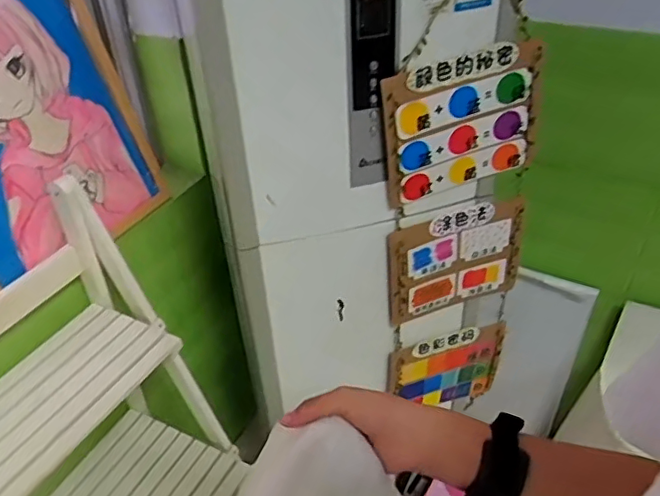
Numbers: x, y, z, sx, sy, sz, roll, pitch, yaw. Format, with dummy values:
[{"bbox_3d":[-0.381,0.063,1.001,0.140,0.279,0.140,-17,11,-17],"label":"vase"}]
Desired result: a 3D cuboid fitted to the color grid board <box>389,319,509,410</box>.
[{"bbox_3d":[0.283,0.313,1.440,0.332,0.275,0.021,-12,39,-22],"label":"color grid board"}]

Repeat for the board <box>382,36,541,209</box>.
[{"bbox_3d":[0.244,-0.225,1.065,0.353,0.256,0.023,-19,39,-22],"label":"board"}]

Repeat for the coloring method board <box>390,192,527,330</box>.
[{"bbox_3d":[0.271,0.031,1.237,0.339,0.245,0.016,-15,36,-22],"label":"coloring method board"}]

